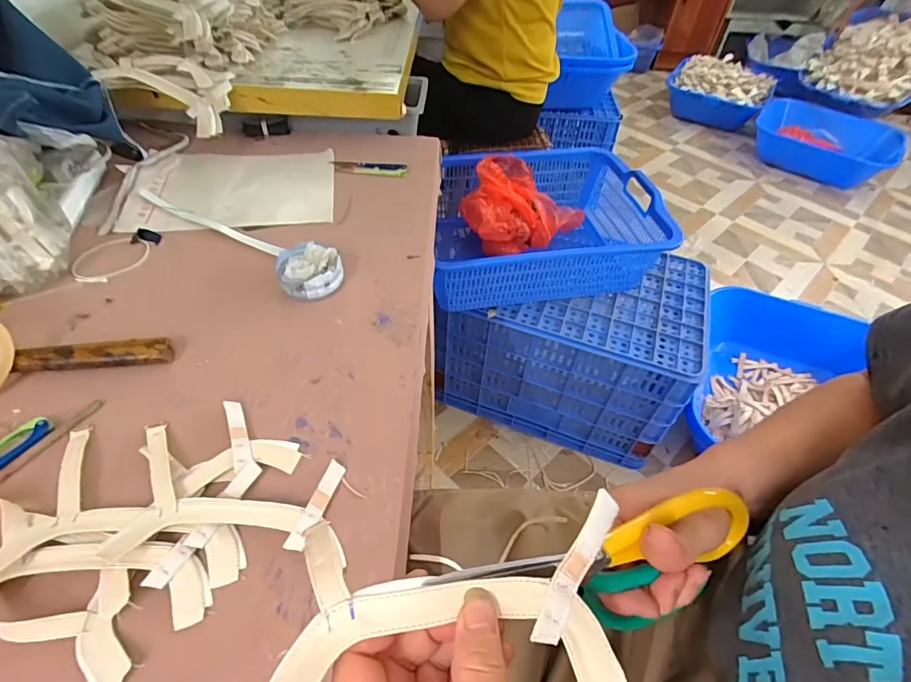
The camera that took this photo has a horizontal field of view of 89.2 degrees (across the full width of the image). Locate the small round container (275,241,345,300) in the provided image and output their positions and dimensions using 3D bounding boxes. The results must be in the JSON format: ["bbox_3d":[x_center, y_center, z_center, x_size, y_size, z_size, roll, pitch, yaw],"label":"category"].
[{"bbox_3d":[-0.165,-0.081,0.519,0.067,0.031,0.074,-23,54,-23],"label":"small round container"}]

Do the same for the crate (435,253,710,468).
[{"bbox_3d":[0.266,-0.003,1.173,0.548,0.369,0.361,17,50,11],"label":"crate"}]

